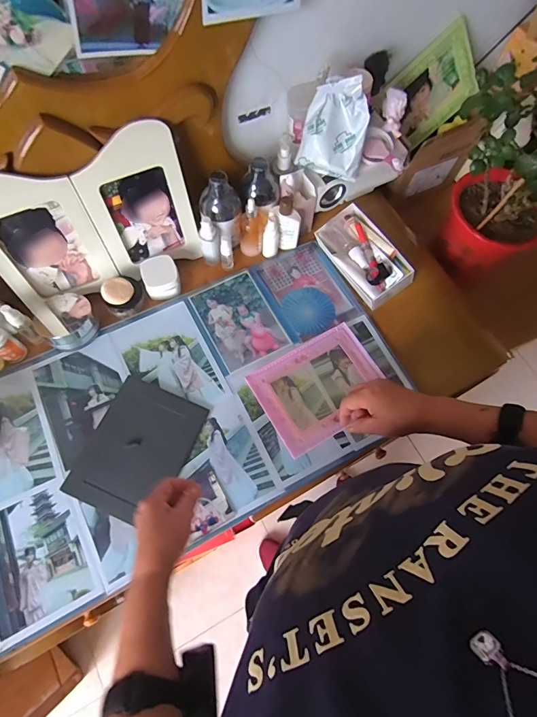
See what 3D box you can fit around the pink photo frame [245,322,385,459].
[{"bbox_3d":[0.087,0.049,0.665,0.205,0.021,0.154,-29,72,-14],"label":"pink photo frame"}]

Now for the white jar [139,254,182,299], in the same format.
[{"bbox_3d":[-0.192,-0.144,0.698,0.064,0.049,0.061,-15,69,-9],"label":"white jar"}]

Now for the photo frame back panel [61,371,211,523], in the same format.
[{"bbox_3d":[-0.203,0.140,0.611,0.148,0.010,0.200,22,68,6],"label":"photo frame back panel"}]

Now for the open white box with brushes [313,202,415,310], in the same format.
[{"bbox_3d":[0.174,-0.187,0.715,0.096,0.062,0.183,-35,71,9],"label":"open white box with brushes"}]

